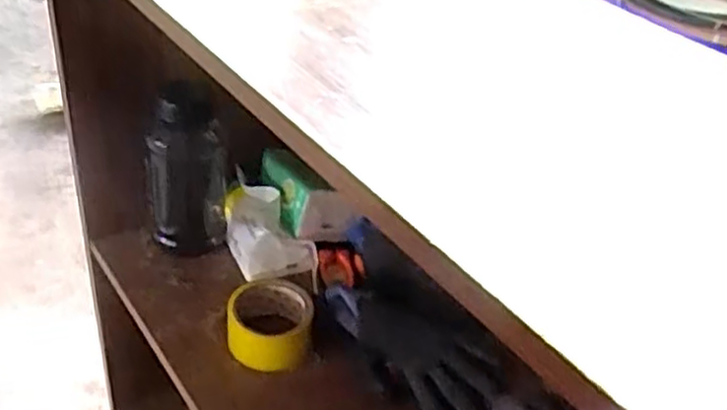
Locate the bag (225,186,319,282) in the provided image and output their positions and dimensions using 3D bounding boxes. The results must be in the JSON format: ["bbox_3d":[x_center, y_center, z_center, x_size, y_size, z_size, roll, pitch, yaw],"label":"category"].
[{"bbox_3d":[-0.127,0.027,0.910,0.095,0.063,0.121,-11,41,-23],"label":"bag"}]

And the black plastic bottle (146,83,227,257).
[{"bbox_3d":[-0.215,-0.043,0.855,0.095,0.246,0.068,-1,38,-11],"label":"black plastic bottle"}]

